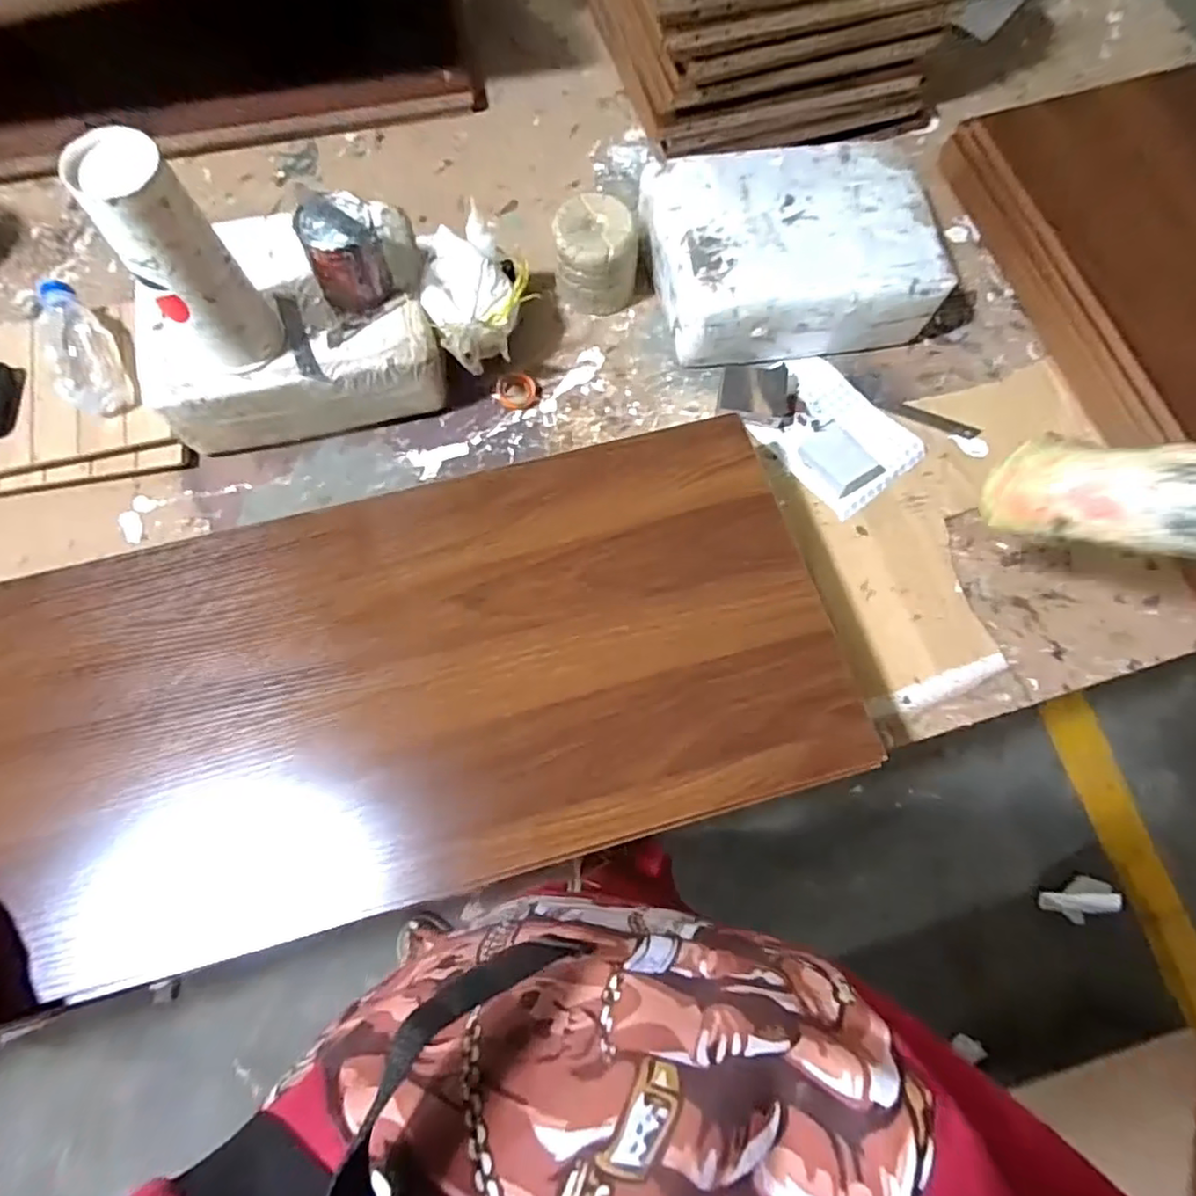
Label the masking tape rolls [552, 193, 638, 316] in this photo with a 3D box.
[{"bbox_3d":[-0.003,-0.366,0.677,0.090,0.086,0.084,-6,74,-3],"label":"masking tape rolls"}]

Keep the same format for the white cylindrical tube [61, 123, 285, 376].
[{"bbox_3d":[-0.323,-0.260,0.496,0.067,0.172,0.070,0,74,-1],"label":"white cylindrical tube"}]

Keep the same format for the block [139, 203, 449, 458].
[{"bbox_3d":[-0.299,-0.270,0.634,0.262,0.105,0.189,-10,74,-4],"label":"block"}]

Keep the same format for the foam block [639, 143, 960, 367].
[{"bbox_3d":[0.204,-0.368,0.676,0.283,0.100,0.208,-11,74,-4],"label":"foam block"}]

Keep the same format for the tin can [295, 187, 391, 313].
[{"bbox_3d":[-0.224,-0.305,0.560,0.066,0.079,0.065,-15,75,-5],"label":"tin can"}]

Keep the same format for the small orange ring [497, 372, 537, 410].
[{"bbox_3d":[-0.088,-0.223,0.670,0.042,0.008,0.042,0,74,-1],"label":"small orange ring"}]

